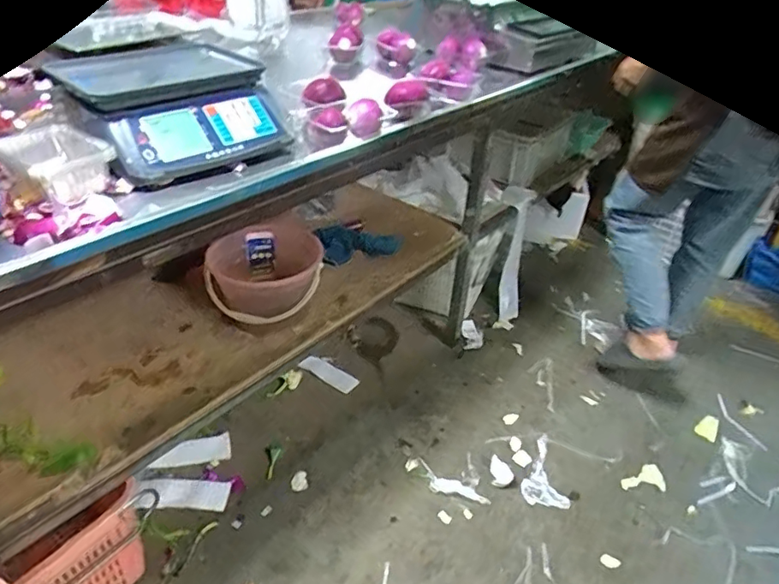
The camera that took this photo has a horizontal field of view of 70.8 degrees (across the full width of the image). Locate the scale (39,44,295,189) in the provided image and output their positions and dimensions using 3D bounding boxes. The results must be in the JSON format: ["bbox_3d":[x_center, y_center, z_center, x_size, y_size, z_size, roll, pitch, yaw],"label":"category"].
[{"bbox_3d":[-0.397,-0.344,1.004,0.318,0.153,0.332,-25,43,-35],"label":"scale"}]

